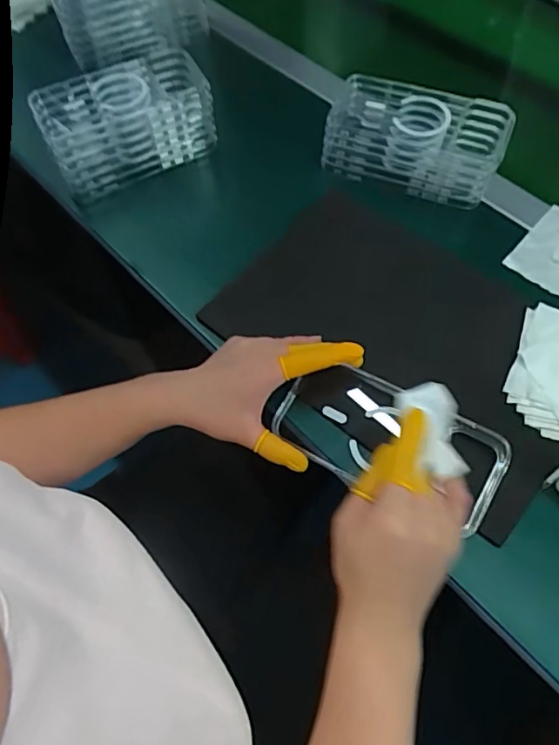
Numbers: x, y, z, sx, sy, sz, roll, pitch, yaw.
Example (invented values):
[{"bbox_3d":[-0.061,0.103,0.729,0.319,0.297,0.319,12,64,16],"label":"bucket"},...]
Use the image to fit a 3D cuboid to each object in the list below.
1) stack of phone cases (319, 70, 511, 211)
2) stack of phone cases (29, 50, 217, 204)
[{"bbox_3d":[0.132,-0.233,0.534,0.173,0.056,0.090,22,65,13],"label":"stack of phone cases"},{"bbox_3d":[-0.152,-0.252,0.547,0.165,0.072,0.096,-23,64,-10],"label":"stack of phone cases"}]

